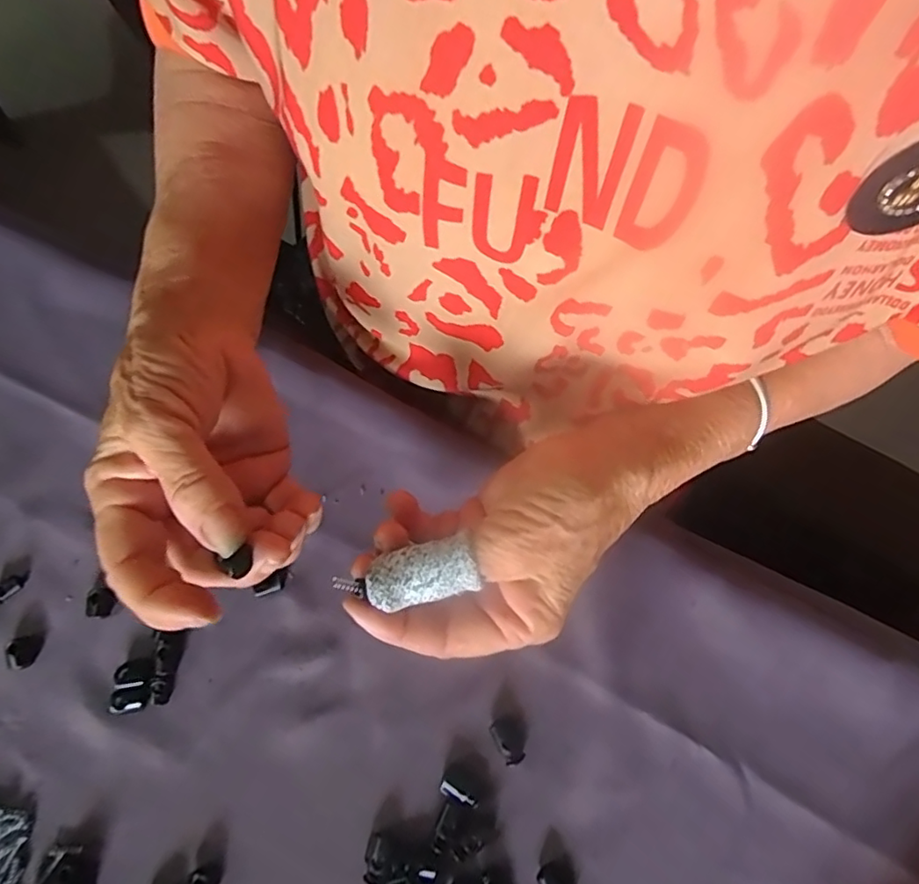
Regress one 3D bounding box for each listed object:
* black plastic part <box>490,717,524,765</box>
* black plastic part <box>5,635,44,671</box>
[{"bbox_3d":[0.025,0.146,0.289,0.014,0.008,0.020,-21,76,-8],"label":"black plastic part"},{"bbox_3d":[-0.217,0.104,0.291,0.015,0.004,0.016,1,74,-2],"label":"black plastic part"}]

